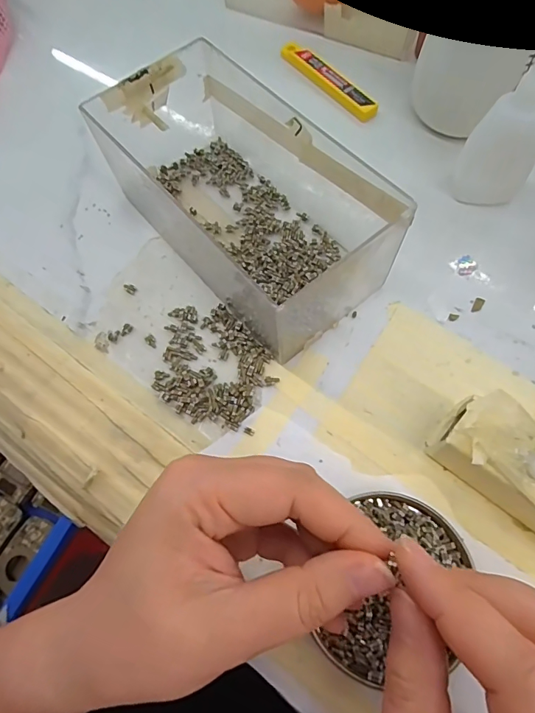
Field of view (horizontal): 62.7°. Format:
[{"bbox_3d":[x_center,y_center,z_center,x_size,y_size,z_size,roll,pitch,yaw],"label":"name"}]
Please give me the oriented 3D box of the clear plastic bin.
[{"bbox_3d":[-0.020,-0.100,0.266,0.085,0.070,0.194,-38,70,-13],"label":"clear plastic bin"}]

